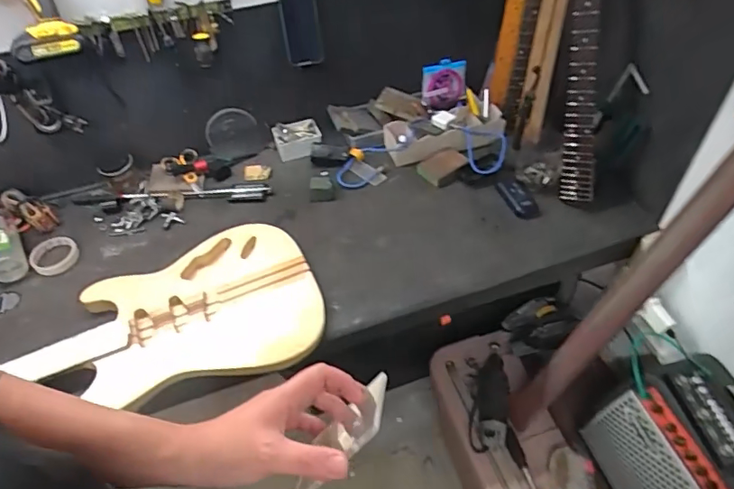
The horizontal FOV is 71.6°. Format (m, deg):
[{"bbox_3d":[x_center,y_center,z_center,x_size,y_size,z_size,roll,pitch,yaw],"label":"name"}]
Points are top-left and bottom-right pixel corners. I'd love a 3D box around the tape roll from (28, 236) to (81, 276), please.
[{"bbox_3d":[-0.636,0.023,1.032,0.088,0.019,0.107,-12,48,-6],"label":"tape roll"}]

